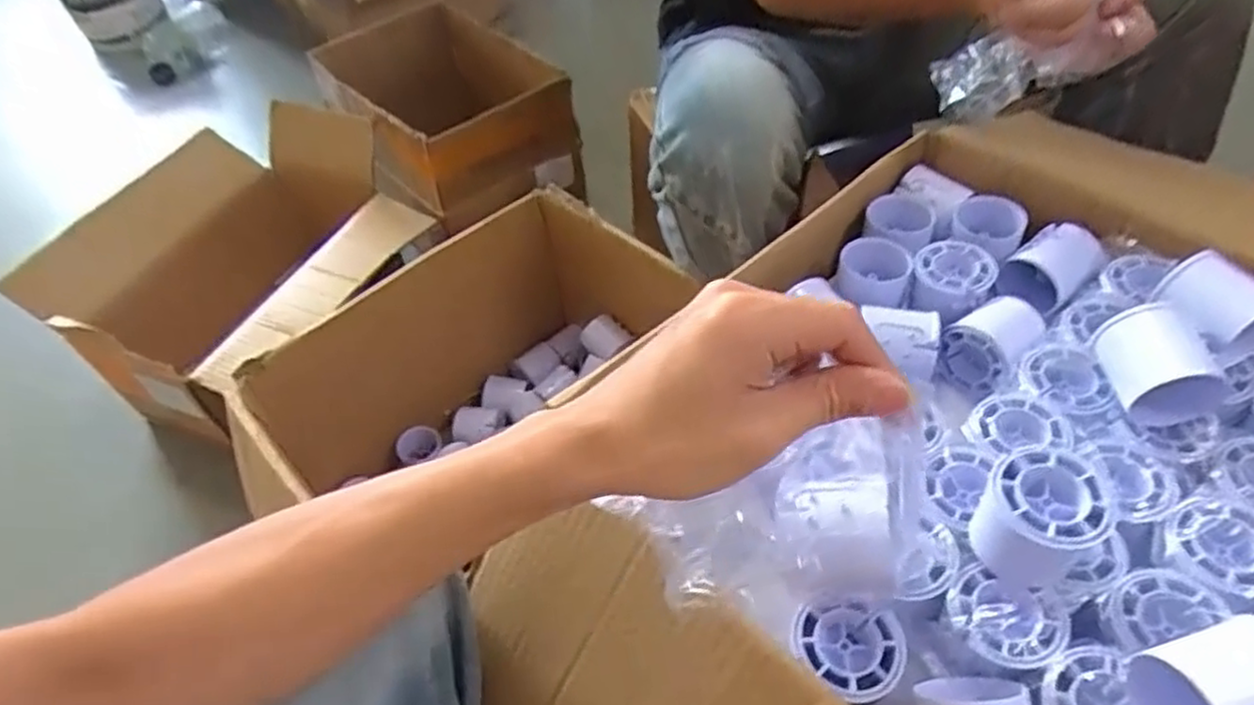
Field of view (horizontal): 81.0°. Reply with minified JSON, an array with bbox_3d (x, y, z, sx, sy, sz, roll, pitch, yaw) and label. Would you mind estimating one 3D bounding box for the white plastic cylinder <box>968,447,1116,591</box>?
[{"bbox_3d":[0.209,0.085,0.375,0.047,0.060,0.050,-3,49,3],"label":"white plastic cylinder"}]

